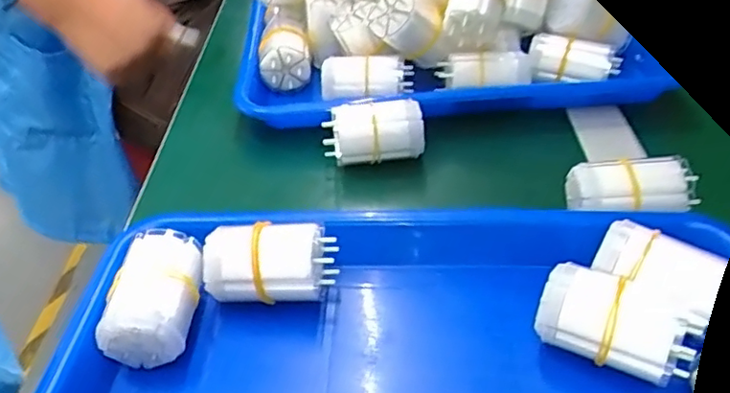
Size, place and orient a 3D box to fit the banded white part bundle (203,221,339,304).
[{"bbox_3d":[-0.048,0.038,0.316,0.064,0.038,0.032,-1,41,1],"label":"banded white part bundle"}]

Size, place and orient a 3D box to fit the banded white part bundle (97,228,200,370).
[{"bbox_3d":[-0.101,0.048,0.300,0.037,0.033,0.060,2,41,5],"label":"banded white part bundle"}]

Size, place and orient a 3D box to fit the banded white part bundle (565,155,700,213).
[{"bbox_3d":[0.148,-0.007,0.337,0.061,0.017,0.030,2,41,4],"label":"banded white part bundle"}]

